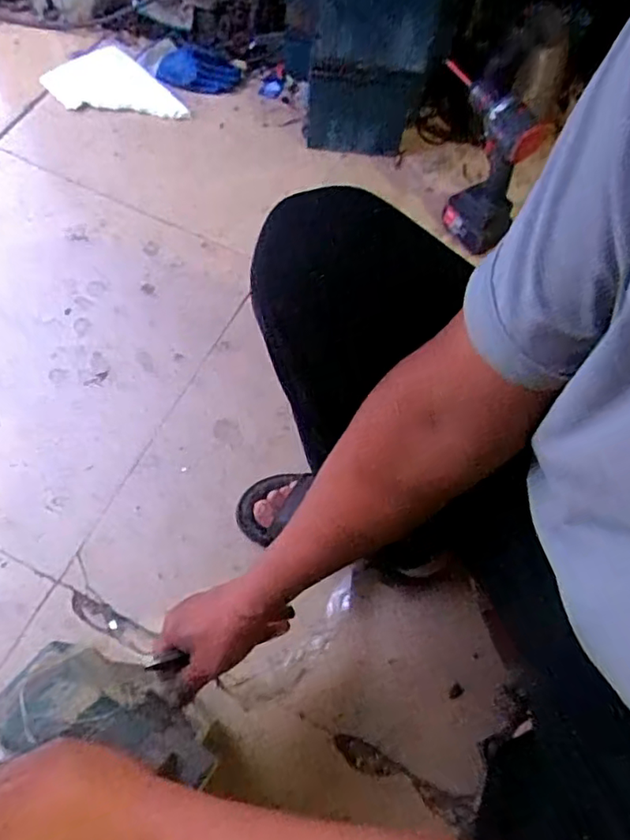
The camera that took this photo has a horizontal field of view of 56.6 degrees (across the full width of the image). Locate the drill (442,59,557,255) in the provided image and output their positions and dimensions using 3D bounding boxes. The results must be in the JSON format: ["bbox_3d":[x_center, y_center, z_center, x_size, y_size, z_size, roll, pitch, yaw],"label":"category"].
[{"bbox_3d":[0.292,-0.441,1.046,0.094,0.244,0.174,-32,71,-17],"label":"drill"}]

